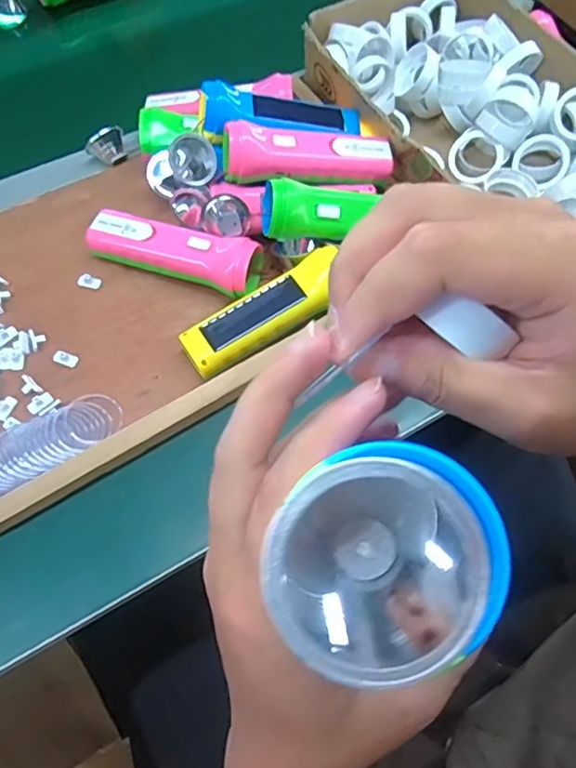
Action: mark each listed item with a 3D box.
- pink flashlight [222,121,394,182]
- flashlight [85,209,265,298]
[{"bbox_3d":[0.019,-0.210,0.498,0.153,0.053,0.042,-8,64,-5],"label":"pink flashlight"},{"bbox_3d":[-0.102,-0.121,0.495,0.156,0.041,0.055,19,65,8],"label":"flashlight"}]

